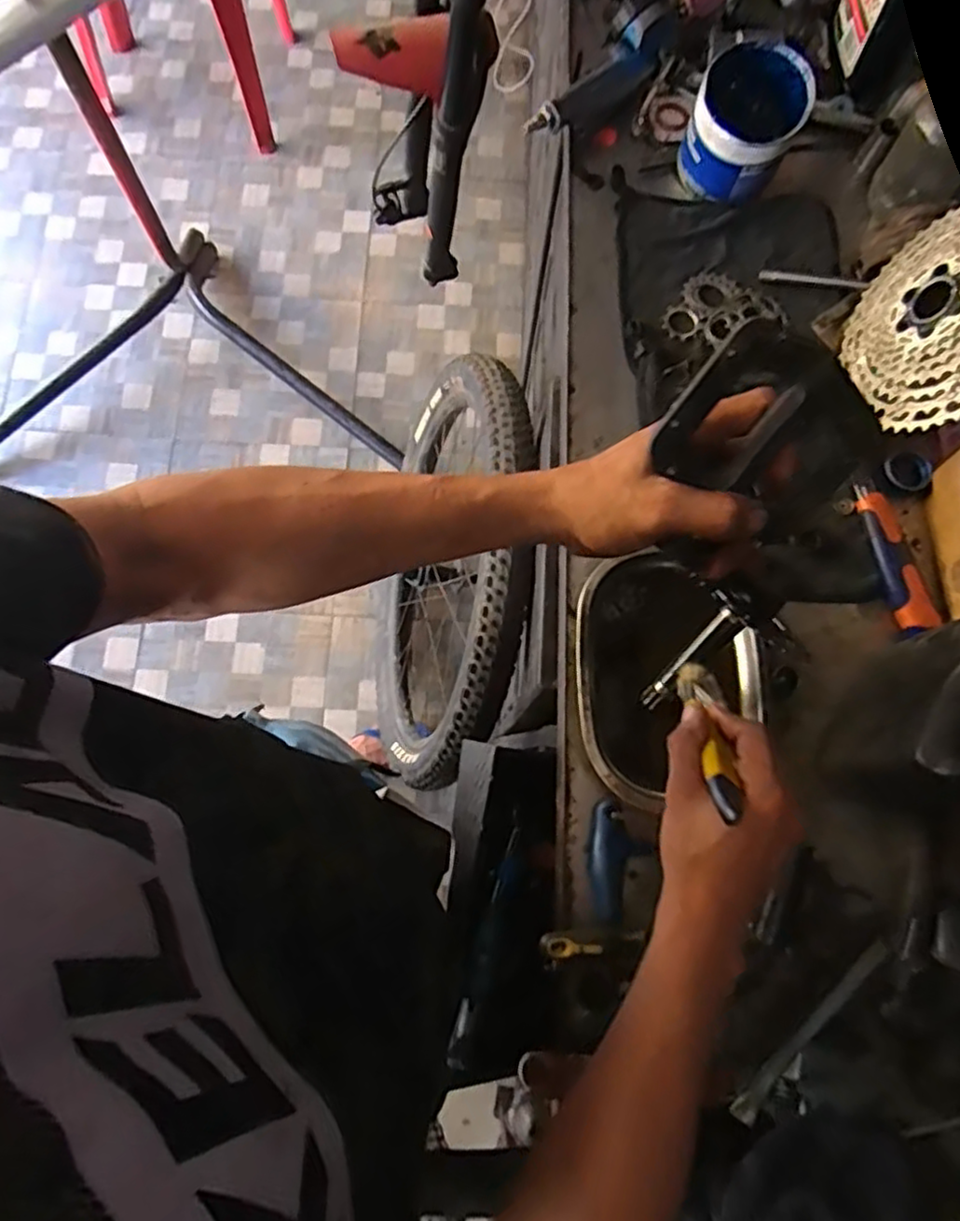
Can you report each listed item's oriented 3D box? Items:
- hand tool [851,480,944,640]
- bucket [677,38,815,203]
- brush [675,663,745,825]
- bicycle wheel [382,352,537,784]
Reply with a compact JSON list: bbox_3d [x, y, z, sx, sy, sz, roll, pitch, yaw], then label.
[{"bbox_3d":[0.364,-0.047,0.599,0.029,0.016,0.139,-11,76,-4],"label":"hand tool"},{"bbox_3d":[0.252,-0.464,0.656,0.097,0.095,0.101,0,76,-1],"label":"bucket"},{"bbox_3d":[0.158,0.082,0.462,0.033,0.161,0.015,16,114,3],"label":"brush"},{"bbox_3d":[-0.074,-0.037,1.122,0.059,0.633,0.635,8,73,-17],"label":"bicycle wheel"}]

